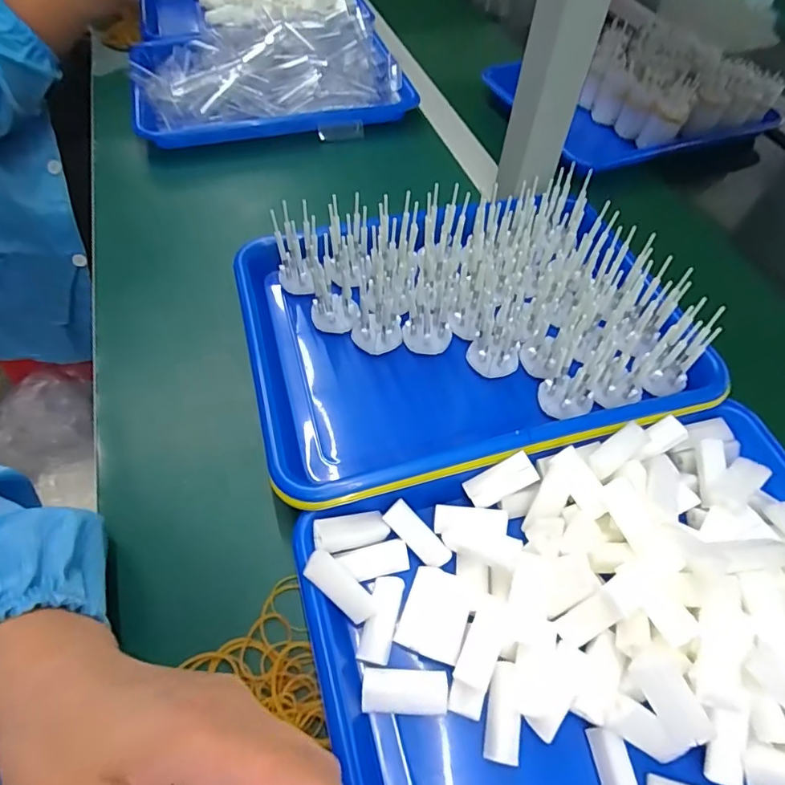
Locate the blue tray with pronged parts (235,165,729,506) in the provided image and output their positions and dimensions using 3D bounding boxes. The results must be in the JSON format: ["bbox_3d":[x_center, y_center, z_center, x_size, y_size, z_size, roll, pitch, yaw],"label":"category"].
[{"bbox_3d":[0.061,-0.060,0.394,0.340,0.074,0.241,-12,57,-11],"label":"blue tray with pronged parts"}]

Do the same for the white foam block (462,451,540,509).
[{"bbox_3d":[0.069,0.057,0.326,0.045,0.011,0.019,-27,58,5],"label":"white foam block"}]

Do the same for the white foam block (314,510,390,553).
[{"bbox_3d":[-0.026,0.085,0.309,0.046,0.013,0.019,-2,53,-26],"label":"white foam block"}]

